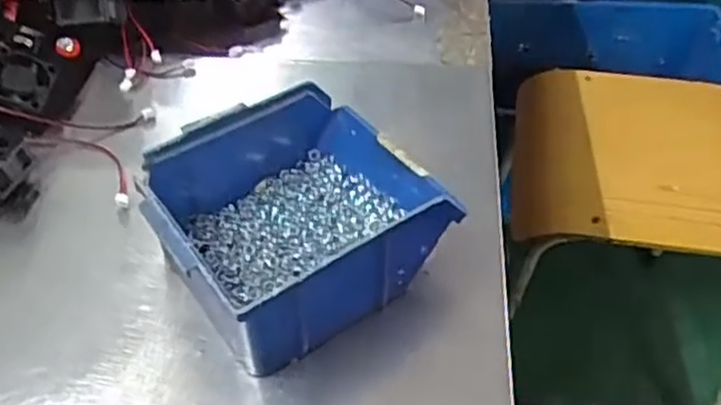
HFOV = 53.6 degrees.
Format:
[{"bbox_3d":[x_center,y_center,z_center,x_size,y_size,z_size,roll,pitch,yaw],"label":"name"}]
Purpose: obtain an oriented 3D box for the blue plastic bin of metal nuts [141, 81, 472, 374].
[{"bbox_3d":[-0.034,0.008,0.386,0.141,0.068,0.120,-27,52,-24],"label":"blue plastic bin of metal nuts"}]

